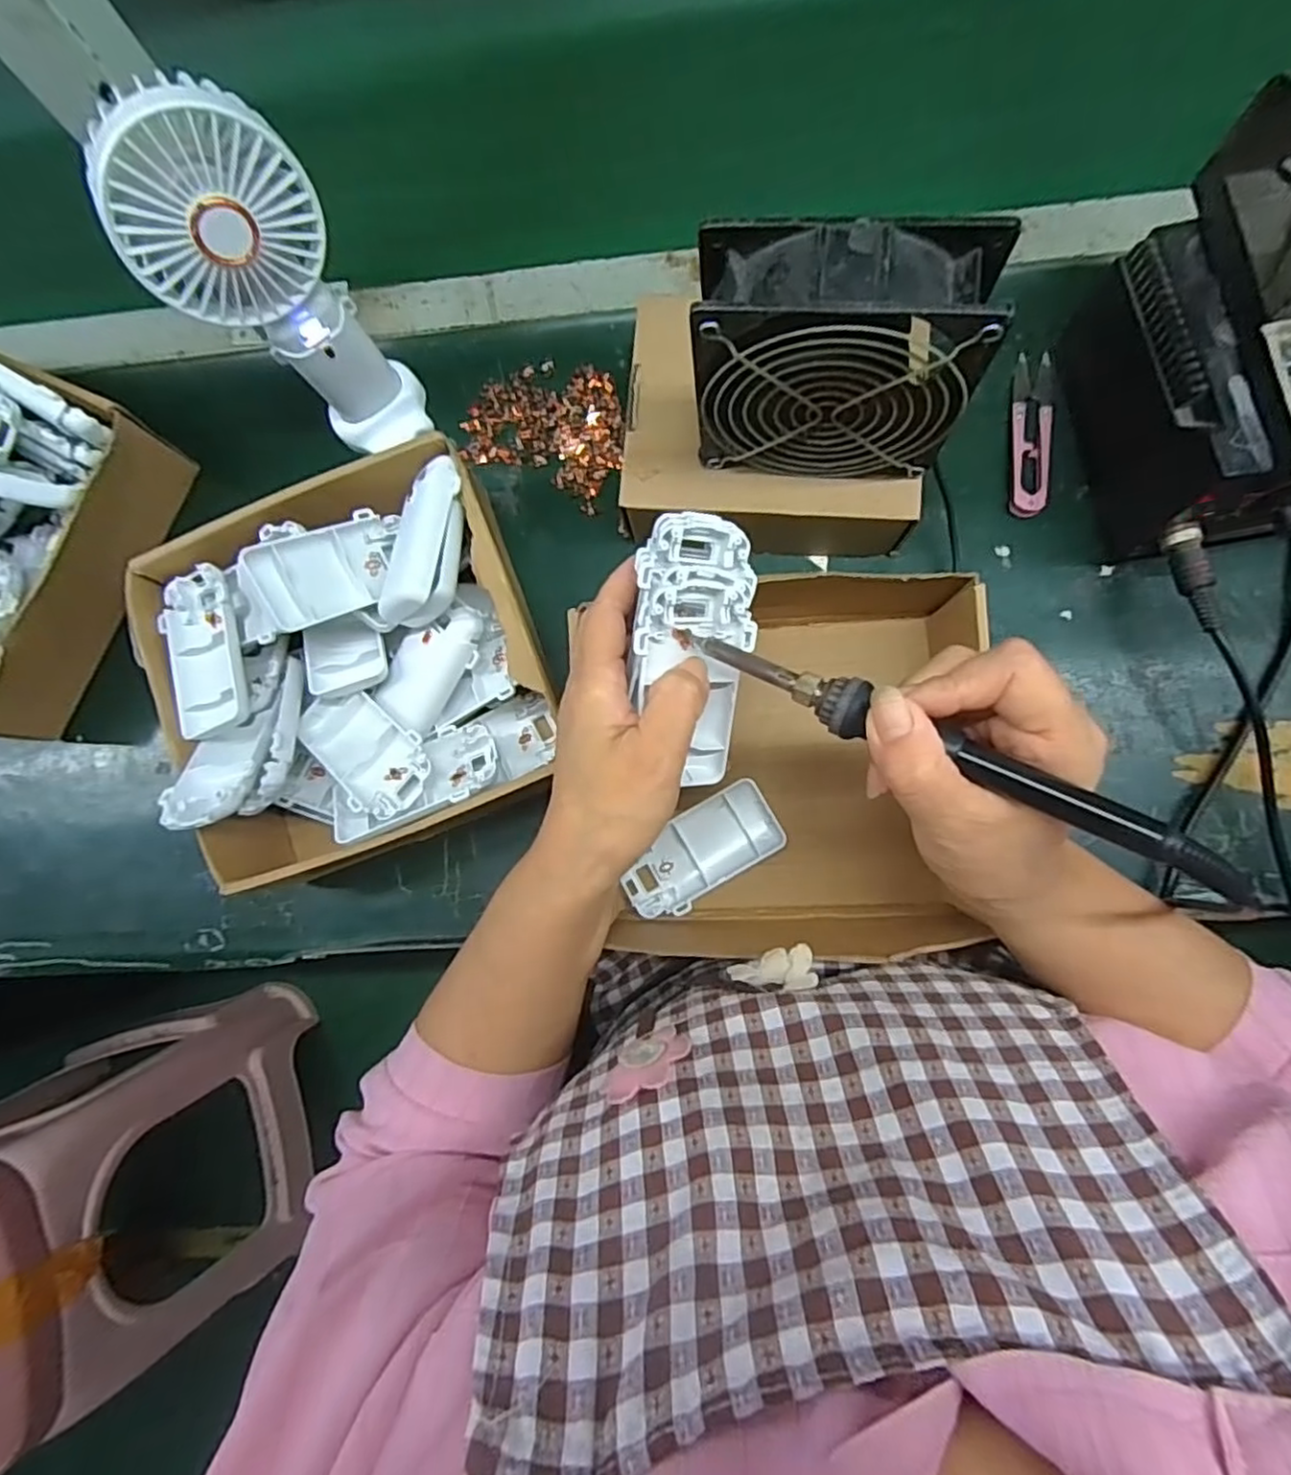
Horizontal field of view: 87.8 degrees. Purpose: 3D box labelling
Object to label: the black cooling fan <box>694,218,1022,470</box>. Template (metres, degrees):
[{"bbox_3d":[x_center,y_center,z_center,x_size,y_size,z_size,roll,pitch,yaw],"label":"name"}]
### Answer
[{"bbox_3d":[0.083,-0.168,0.305,0.117,0.112,0.044,6,85,6],"label":"black cooling fan"}]

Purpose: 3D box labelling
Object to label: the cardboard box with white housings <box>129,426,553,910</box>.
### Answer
[{"bbox_3d":[-0.165,-0.040,0.383,0.204,0.094,0.193,-20,83,3],"label":"cardboard box with white housings"}]

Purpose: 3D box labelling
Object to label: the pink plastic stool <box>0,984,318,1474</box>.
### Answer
[{"bbox_3d":[-0.743,0.612,0.907,0.364,0.448,0.354,-21,83,3],"label":"pink plastic stool"}]

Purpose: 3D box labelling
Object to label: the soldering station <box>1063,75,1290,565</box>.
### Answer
[{"bbox_3d":[0.299,-0.194,0.323,0.103,0.157,0.171,-10,84,5],"label":"soldering station"}]

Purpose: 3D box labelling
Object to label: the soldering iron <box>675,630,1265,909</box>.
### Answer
[{"bbox_3d":[0.100,0.002,0.248,0.211,0.021,0.019,27,88,22],"label":"soldering iron"}]

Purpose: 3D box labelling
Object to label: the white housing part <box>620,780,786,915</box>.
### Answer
[{"bbox_3d":[0.033,0.066,0.393,0.094,0.021,0.046,-34,82,2],"label":"white housing part"}]

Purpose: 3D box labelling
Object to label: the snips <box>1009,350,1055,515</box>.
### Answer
[{"bbox_3d":[0.233,-0.183,0.403,0.022,0.010,0.103,7,85,6],"label":"snips"}]

